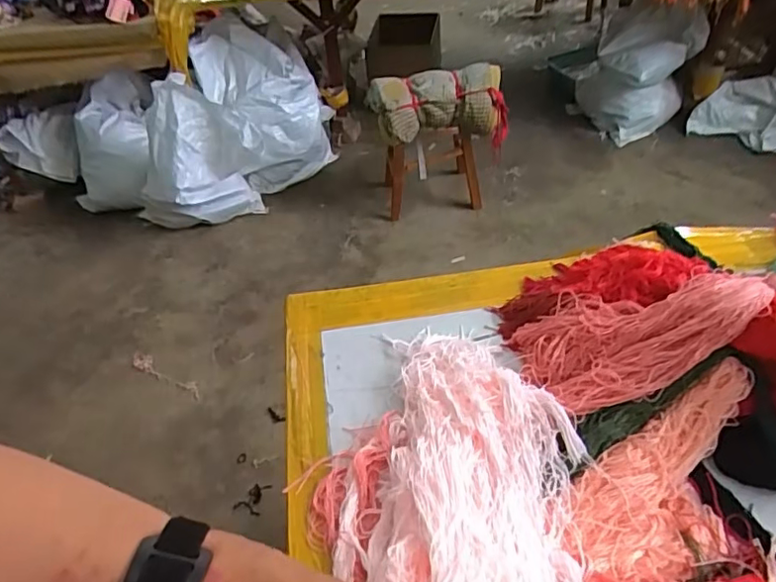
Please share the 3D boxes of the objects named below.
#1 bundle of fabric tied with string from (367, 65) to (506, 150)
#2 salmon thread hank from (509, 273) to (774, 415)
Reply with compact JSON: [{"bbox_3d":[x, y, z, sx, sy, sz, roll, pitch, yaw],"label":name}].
[{"bbox_3d":[0.153,-0.546,1.749,0.417,0.186,0.159,-3,44,3],"label":"bundle of fabric tied with string"},{"bbox_3d":[0.282,0.049,0.663,0.264,0.050,0.142,-27,43,18],"label":"salmon thread hank"}]

